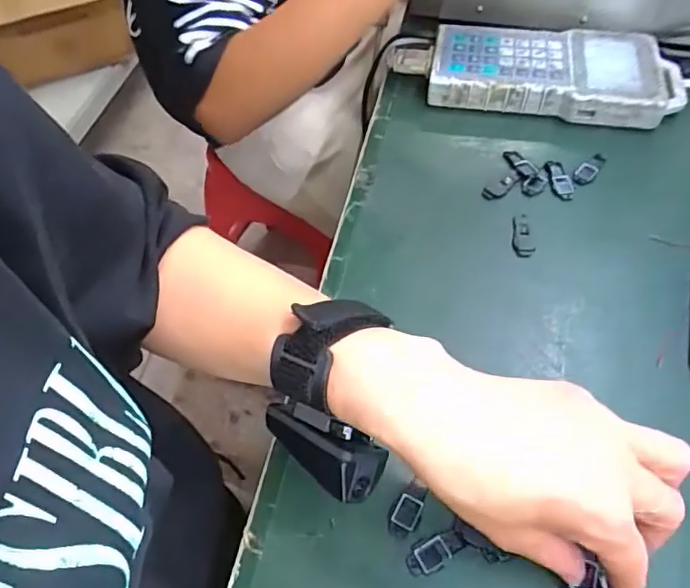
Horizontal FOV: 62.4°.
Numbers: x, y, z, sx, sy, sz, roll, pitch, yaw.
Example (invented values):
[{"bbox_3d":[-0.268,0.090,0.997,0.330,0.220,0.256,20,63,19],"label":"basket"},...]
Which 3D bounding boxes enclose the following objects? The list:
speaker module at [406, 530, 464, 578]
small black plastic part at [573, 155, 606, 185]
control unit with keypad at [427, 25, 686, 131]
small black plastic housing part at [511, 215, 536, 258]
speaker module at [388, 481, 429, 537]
[{"bbox_3d":[0.049,0.142,0.311,0.033,0.004,0.017,-18,56,-9],"label":"speaker module"},{"bbox_3d":[0.207,-0.105,0.481,0.015,0.004,0.039,36,64,25],"label":"small black plastic part"},{"bbox_3d":[0.196,-0.207,0.536,0.222,0.033,0.104,10,56,10],"label":"control unit with keypad"},{"bbox_3d":[0.138,-0.046,0.446,0.016,0.004,0.040,1,55,4],"label":"small black plastic housing part"},{"bbox_3d":[0.036,0.124,0.326,0.015,0.004,0.031,19,58,16],"label":"speaker module"}]

